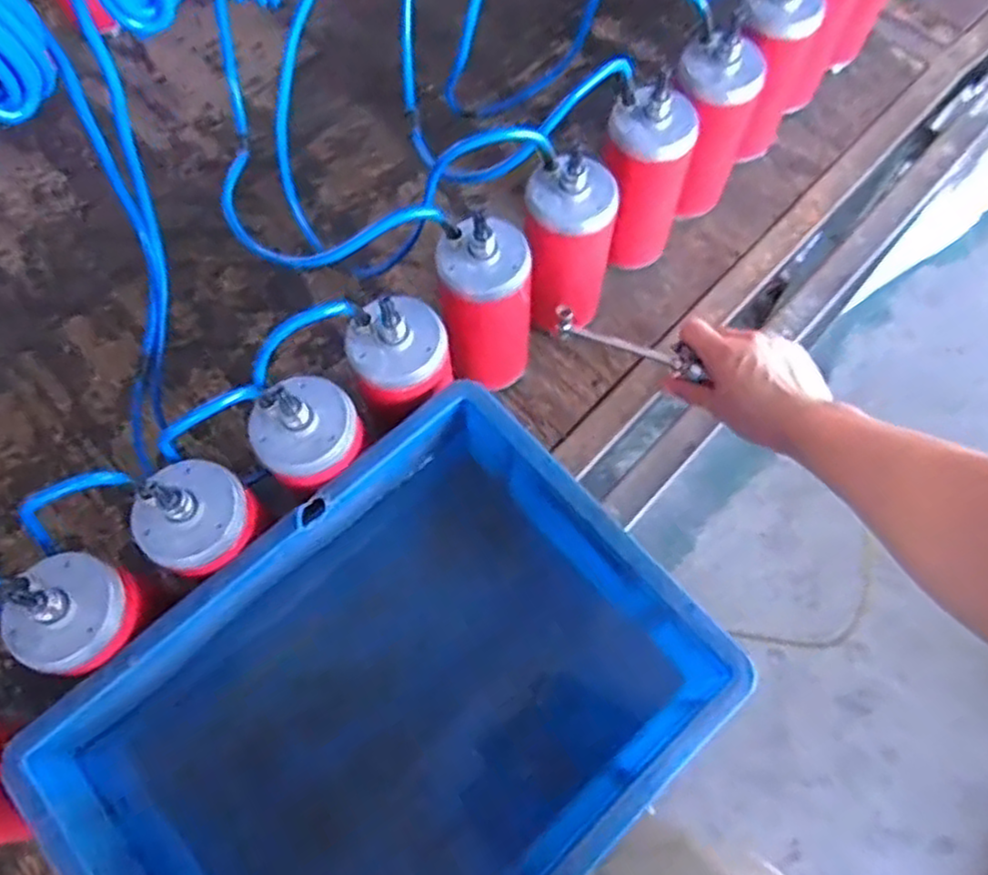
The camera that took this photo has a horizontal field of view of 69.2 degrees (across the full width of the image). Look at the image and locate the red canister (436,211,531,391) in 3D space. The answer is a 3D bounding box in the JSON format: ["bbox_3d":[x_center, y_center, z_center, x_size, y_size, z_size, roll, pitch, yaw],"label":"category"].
[{"bbox_3d":[-0.005,-0.098,0.611,0.075,0.161,0.090,-8,69,-2],"label":"red canister"}]

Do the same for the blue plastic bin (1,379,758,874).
[{"bbox_3d":[-0.066,0.196,0.509,0.396,0.155,0.294,-40,73,-13],"label":"blue plastic bin"}]

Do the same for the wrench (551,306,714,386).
[{"bbox_3d":[0.120,-0.086,0.649,0.136,0.030,0.016,20,70,8],"label":"wrench"}]

